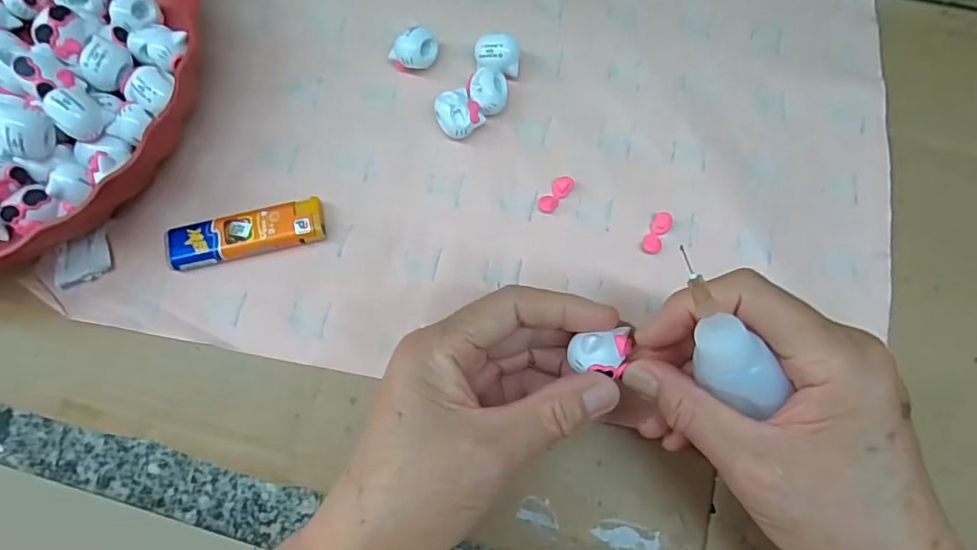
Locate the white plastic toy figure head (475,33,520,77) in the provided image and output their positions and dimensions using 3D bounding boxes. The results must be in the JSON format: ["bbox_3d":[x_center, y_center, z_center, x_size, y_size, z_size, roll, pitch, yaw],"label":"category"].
[{"bbox_3d":[0.005,-0.122,0.296,0.024,0.020,0.021,-4,77,-2],"label":"white plastic toy figure head"}]

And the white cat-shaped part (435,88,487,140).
[{"bbox_3d":[-0.018,-0.087,0.287,0.023,0.019,0.024,0,77,-1],"label":"white cat-shaped part"}]

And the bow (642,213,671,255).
[{"bbox_3d":[0.090,-0.022,0.279,0.010,0.007,0.023,26,78,5],"label":"bow"}]

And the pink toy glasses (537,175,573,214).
[{"bbox_3d":[0.036,-0.044,0.284,0.010,0.006,0.024,39,80,7],"label":"pink toy glasses"}]

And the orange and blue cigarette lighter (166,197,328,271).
[{"bbox_3d":[-0.125,-0.021,0.272,0.078,0.011,0.022,-14,78,-4],"label":"orange and blue cigarette lighter"}]

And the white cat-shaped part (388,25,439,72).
[{"bbox_3d":[-0.040,-0.126,0.294,0.027,0.020,0.018,-34,80,-8],"label":"white cat-shaped part"}]

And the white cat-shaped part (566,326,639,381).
[{"bbox_3d":[0.047,0.032,0.210,0.026,0.010,0.018,-7,78,-2],"label":"white cat-shaped part"}]

